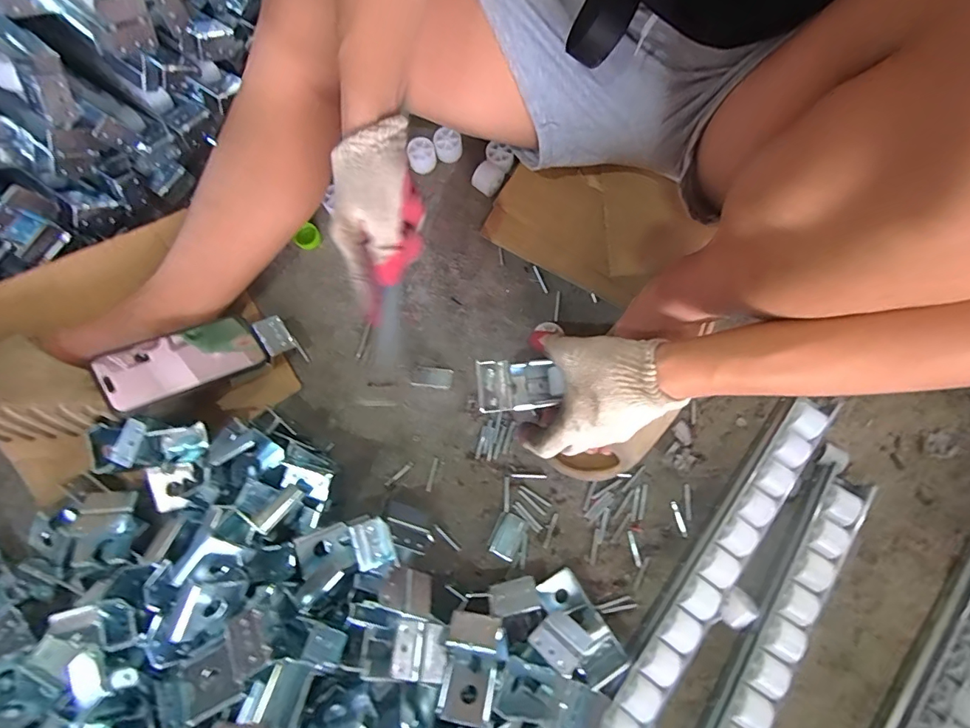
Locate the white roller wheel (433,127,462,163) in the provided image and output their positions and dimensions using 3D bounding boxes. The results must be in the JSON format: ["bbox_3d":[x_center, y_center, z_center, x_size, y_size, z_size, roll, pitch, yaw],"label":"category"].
[{"bbox_3d":[-0.047,-0.278,0.602,0.034,0.031,0.031,0,78,1],"label":"white roller wheel"}]

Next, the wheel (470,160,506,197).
[{"bbox_3d":[0.004,-0.228,0.585,0.030,0.028,0.037,32,80,7],"label":"wheel"}]

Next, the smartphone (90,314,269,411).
[{"bbox_3d":[-0.313,-0.005,0.491,0.143,0.010,0.075,-30,70,-38],"label":"smartphone"}]

